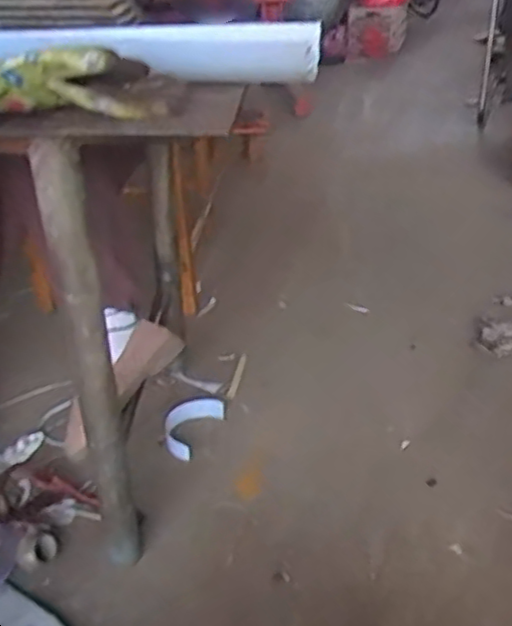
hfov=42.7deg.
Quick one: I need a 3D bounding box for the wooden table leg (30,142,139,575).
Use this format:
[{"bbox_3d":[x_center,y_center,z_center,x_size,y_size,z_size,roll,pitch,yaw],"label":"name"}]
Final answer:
[{"bbox_3d":[-0.186,0.084,0.776,0.057,0.574,0.057,-13,32,-15],"label":"wooden table leg"}]

